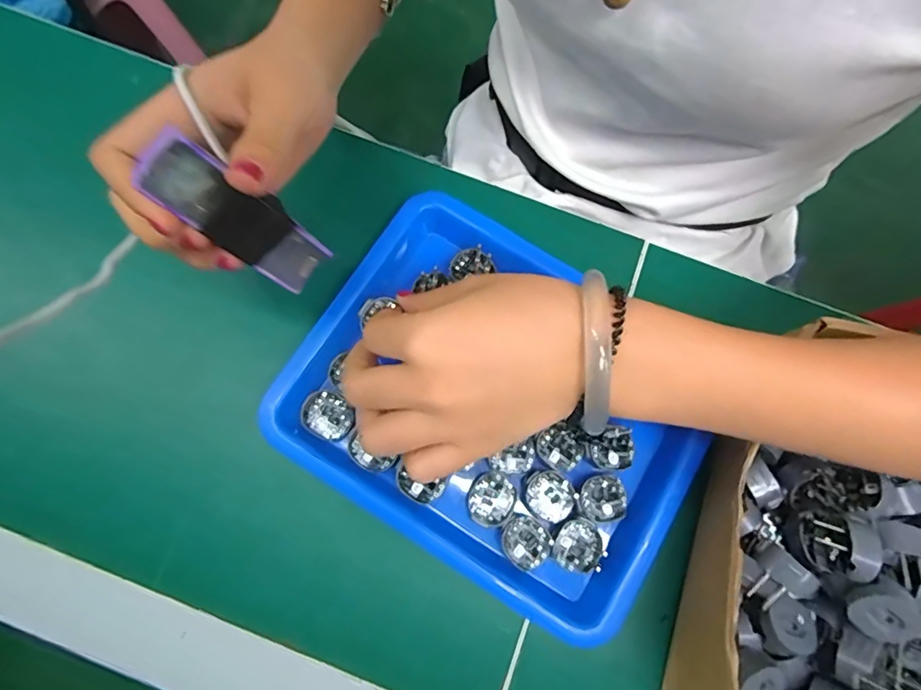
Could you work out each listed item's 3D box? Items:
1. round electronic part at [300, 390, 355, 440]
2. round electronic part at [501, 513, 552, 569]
[{"bbox_3d":[-0.074,0.039,0.282,0.028,0.008,0.024,29,78,5],"label":"round electronic part"},{"bbox_3d":[0.035,0.106,0.273,0.026,0.004,0.024,0,77,-2],"label":"round electronic part"}]

